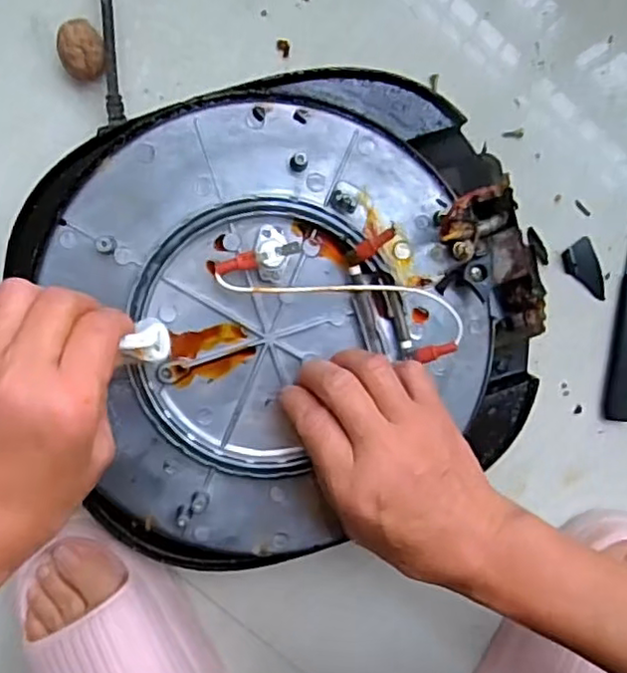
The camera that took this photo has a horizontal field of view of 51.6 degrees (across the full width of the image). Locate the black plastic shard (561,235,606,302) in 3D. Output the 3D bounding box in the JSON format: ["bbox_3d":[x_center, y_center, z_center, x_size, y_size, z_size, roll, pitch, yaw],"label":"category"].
[{"bbox_3d":[0.187,-0.044,0.444,0.023,0.004,0.043,-27,98,4],"label":"black plastic shard"}]

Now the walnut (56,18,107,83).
[{"bbox_3d":[-0.147,-0.182,0.415,0.030,0.024,0.034,-26,98,4],"label":"walnut"}]

